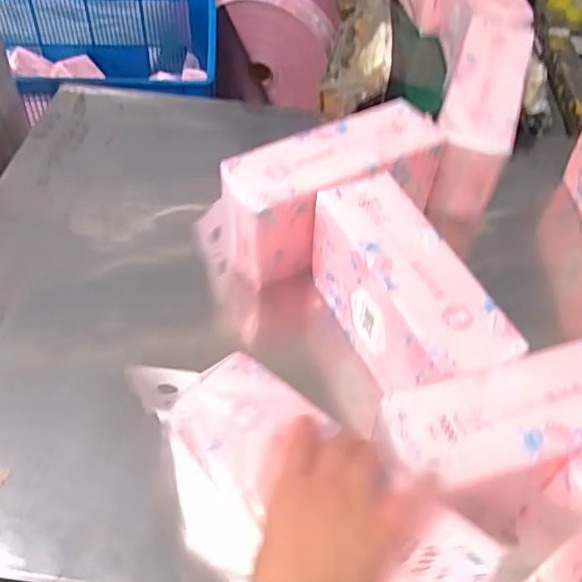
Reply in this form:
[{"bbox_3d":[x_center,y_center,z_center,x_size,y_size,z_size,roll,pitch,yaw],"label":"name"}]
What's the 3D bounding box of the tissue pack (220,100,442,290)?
[{"bbox_3d":[0.047,-0.118,0.753,0.256,0.132,0.096,-25,56,-22],"label":"tissue pack"}]

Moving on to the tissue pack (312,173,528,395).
[{"bbox_3d":[0.113,0.007,0.642,0.091,0.118,0.248,-17,53,-16],"label":"tissue pack"}]

